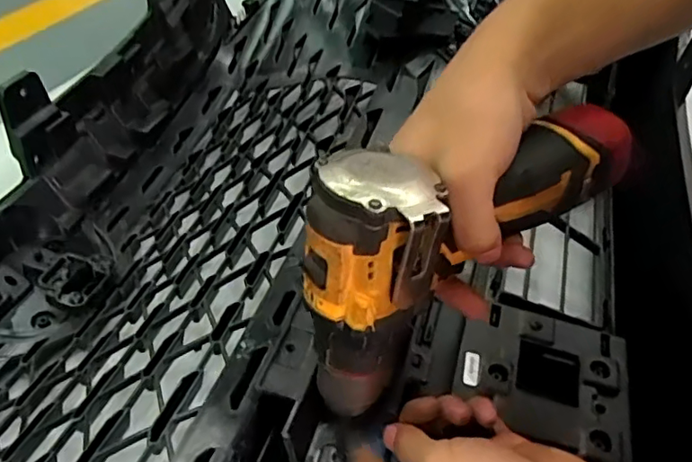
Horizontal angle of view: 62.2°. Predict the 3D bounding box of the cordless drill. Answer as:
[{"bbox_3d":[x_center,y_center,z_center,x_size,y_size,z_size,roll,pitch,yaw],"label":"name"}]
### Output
[{"bbox_3d":[0.072,0.007,0.325,0.207,0.138,0.060,-24,49,-24],"label":"cordless drill"}]

